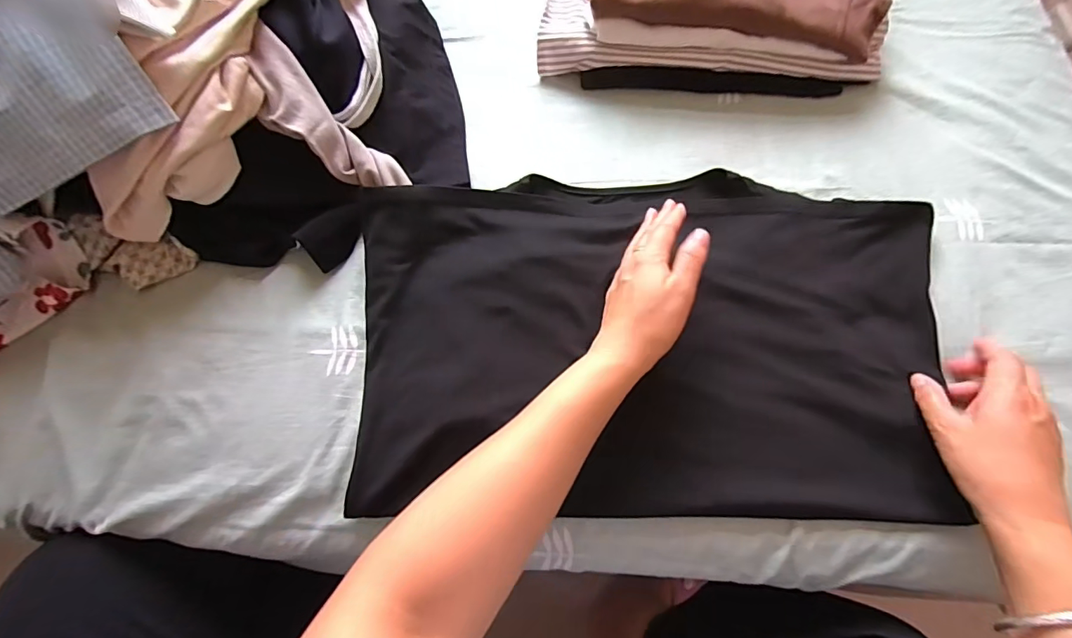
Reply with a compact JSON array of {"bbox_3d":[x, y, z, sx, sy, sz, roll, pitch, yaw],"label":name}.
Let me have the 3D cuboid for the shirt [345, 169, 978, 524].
[{"bbox_3d":[0.095,0.007,0.402,0.490,0.040,0.295,0,68,2],"label":"shirt"}]

